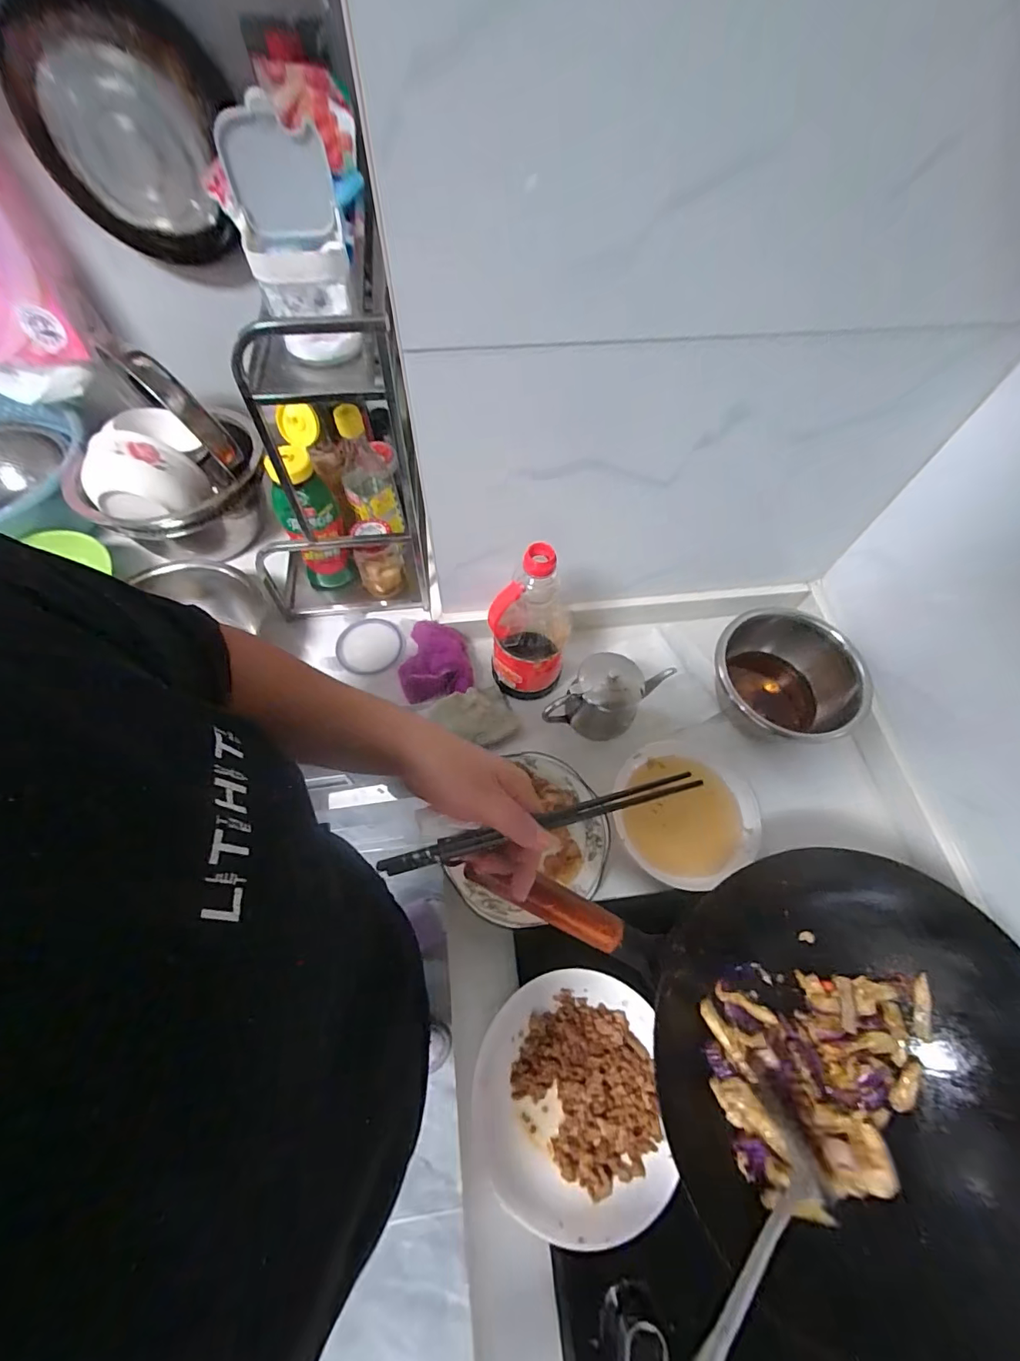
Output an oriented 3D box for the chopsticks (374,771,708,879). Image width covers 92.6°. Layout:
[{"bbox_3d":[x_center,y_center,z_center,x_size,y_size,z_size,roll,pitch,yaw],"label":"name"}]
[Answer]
[{"bbox_3d":[0.021,0.107,0.362,0.240,0.017,0.014,-16,64,0],"label":"chopsticks"}]

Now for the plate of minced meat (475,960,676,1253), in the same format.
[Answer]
[{"bbox_3d":[0.058,0.401,0.475,0.177,0.030,0.197,-2,62,-3],"label":"plate of minced meat"}]

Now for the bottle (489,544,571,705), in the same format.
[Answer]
[{"bbox_3d":[0.026,-0.076,0.615,0.090,0.257,0.101,9,63,3],"label":"bottle"}]

